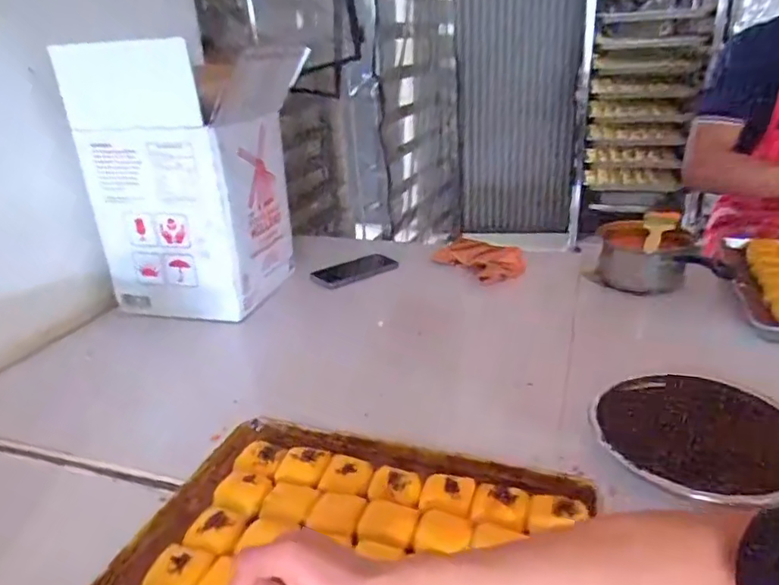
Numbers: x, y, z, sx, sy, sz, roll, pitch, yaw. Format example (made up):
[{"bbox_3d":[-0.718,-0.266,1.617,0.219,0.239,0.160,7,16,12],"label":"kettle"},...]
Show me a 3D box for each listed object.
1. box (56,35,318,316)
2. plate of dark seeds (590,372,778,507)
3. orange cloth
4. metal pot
[{"bbox_3d":[-0.339,-0.191,0.998,0.268,0.409,0.249,2,25,12],"label":"box"},{"bbox_3d":[0.324,0.148,0.620,0.203,0.029,0.202,-3,24,1],"label":"plate of dark seeds"},{"bbox_3d":[0.179,-0.066,1.145,0.128,0.053,0.174,-25,30,-35],"label":"orange cloth"},{"bbox_3d":[0.447,-0.058,1.035,0.165,0.107,0.152,-3,24,1],"label":"metal pot"}]

